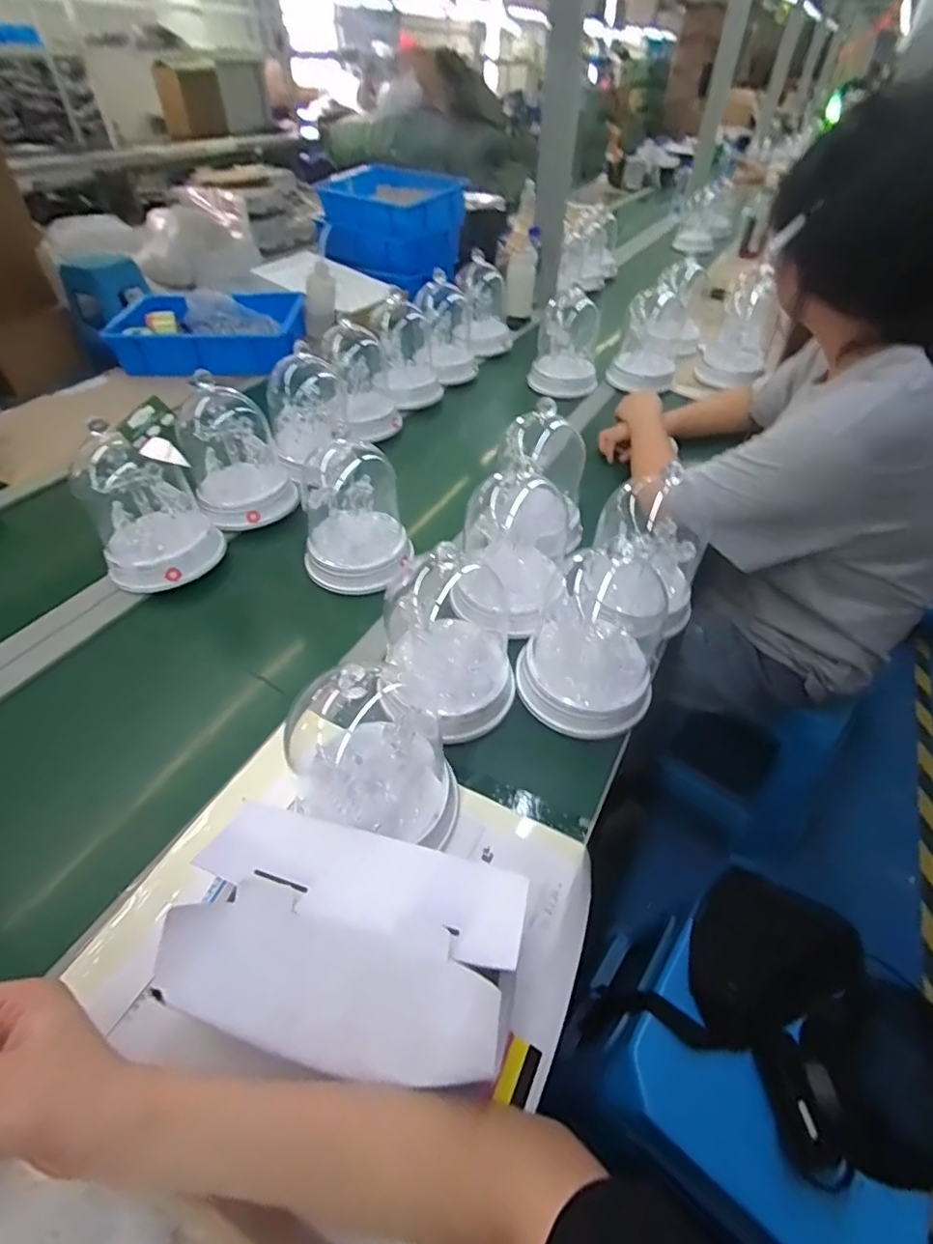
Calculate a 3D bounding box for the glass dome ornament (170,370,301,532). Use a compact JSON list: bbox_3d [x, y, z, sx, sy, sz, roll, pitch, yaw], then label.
[{"bbox_3d":[-0.354,-0.262,0.807,0.144,0.192,0.144,-23,51,-21],"label":"glass dome ornament"}]

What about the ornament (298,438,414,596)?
[{"bbox_3d":[-0.154,-0.144,0.729,0.131,0.190,0.121,1,46,-1],"label":"ornament"}]

